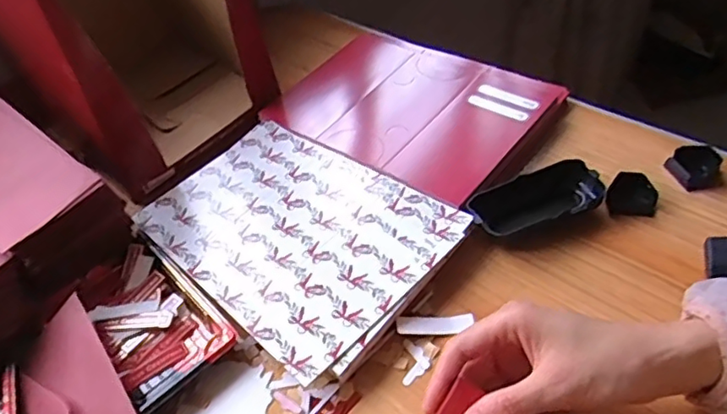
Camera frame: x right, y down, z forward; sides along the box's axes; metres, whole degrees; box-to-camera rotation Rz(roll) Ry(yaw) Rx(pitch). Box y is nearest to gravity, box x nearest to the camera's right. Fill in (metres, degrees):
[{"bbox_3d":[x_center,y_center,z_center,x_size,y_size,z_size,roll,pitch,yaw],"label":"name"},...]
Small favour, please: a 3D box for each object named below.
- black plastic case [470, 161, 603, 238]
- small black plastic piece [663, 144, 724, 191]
[{"bbox_3d":[0.145,-0.006,0.501,0.110,0.024,0.048,-15,45,-2],"label":"black plastic case"},{"bbox_3d":[0.293,-0.035,0.514,0.038,0.019,0.039,-16,45,-3],"label":"small black plastic piece"}]

